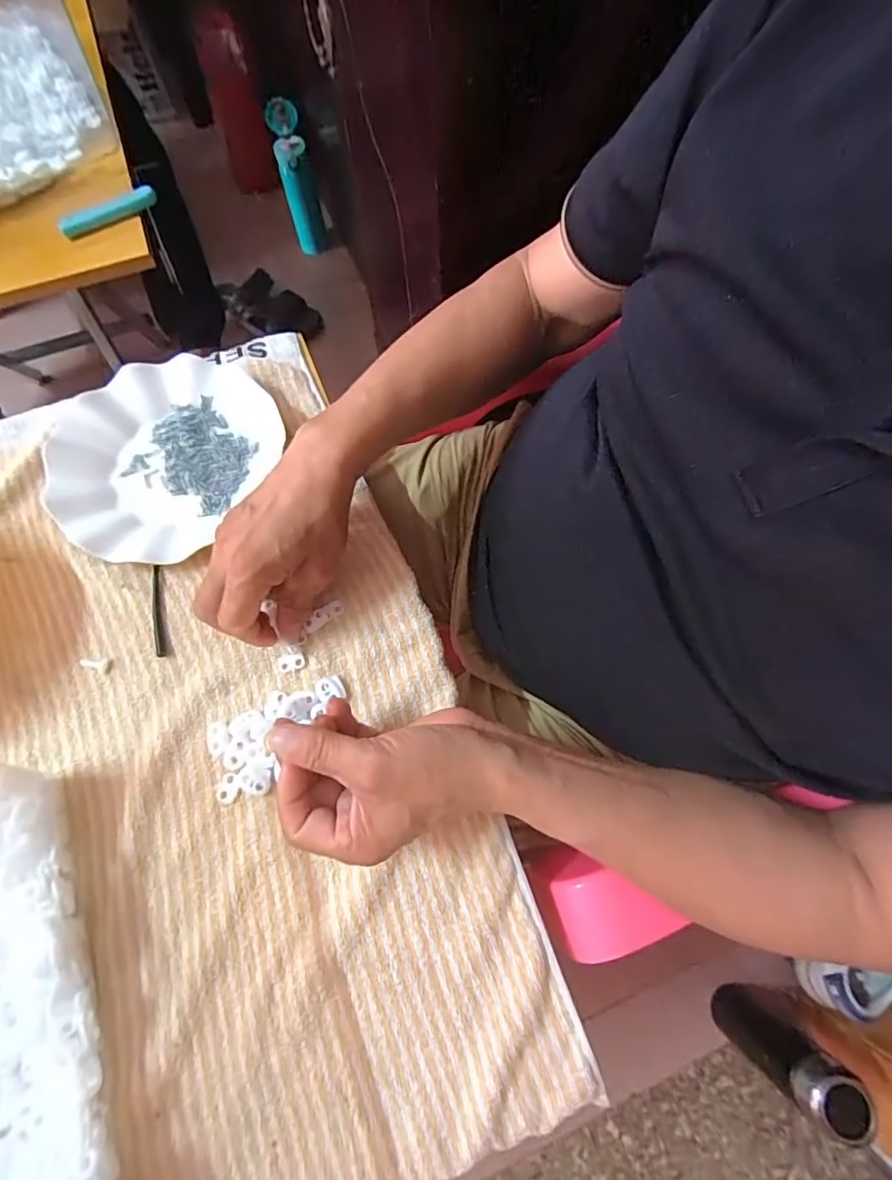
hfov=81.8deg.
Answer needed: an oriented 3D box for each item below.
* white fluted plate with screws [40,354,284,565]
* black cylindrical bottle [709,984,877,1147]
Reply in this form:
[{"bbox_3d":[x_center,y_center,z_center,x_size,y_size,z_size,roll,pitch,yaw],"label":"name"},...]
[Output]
[{"bbox_3d":[-0.230,-0.111,0.418,0.162,0.021,0.181,26,73,9],"label":"white fluted plate with screws"},{"bbox_3d":[0.397,0.542,0.602,0.071,0.217,0.065,0,71,-1],"label":"black cylindrical bottle"}]

